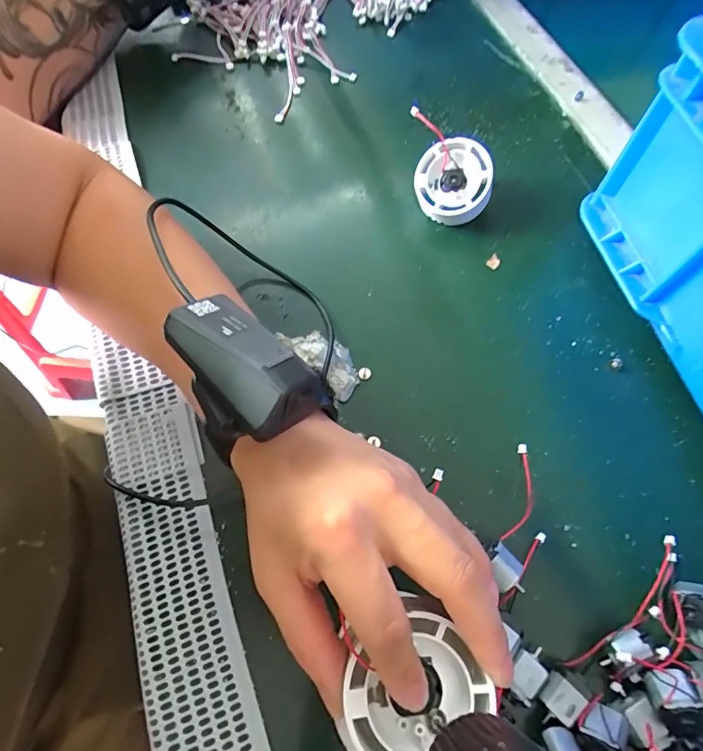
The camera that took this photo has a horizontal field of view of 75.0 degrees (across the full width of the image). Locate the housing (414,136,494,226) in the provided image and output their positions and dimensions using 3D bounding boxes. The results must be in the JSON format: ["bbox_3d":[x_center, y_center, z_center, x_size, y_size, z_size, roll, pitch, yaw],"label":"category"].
[{"bbox_3d":[0.076,-0.143,0.339,0.055,0.025,0.056,15,101,22],"label":"housing"}]

